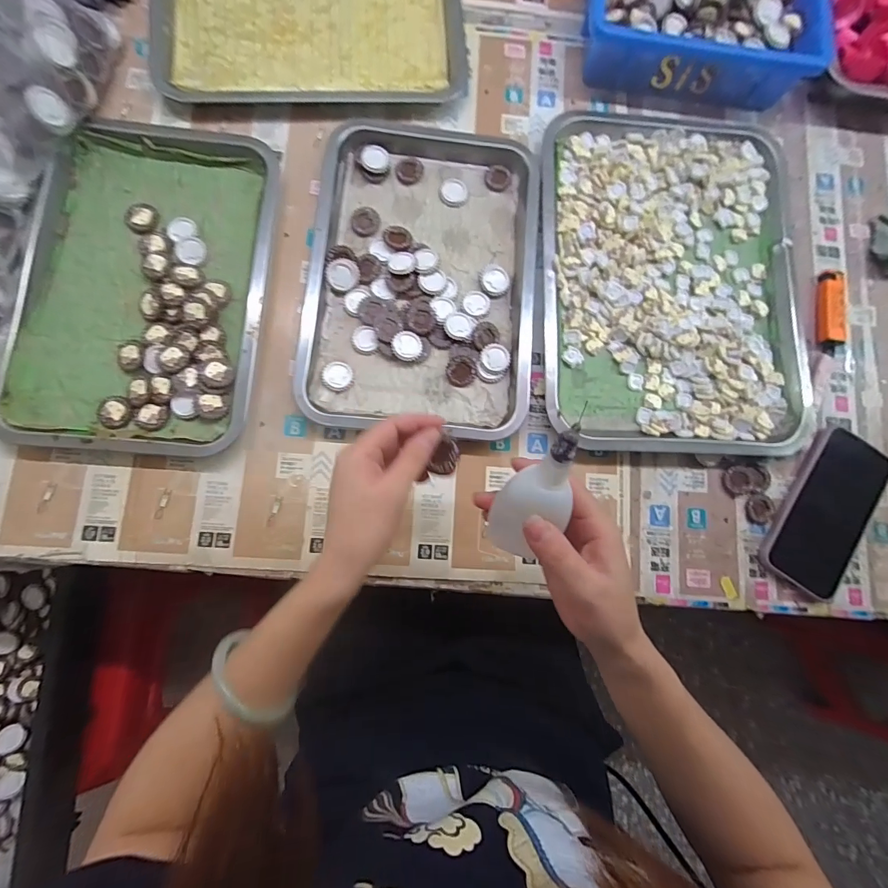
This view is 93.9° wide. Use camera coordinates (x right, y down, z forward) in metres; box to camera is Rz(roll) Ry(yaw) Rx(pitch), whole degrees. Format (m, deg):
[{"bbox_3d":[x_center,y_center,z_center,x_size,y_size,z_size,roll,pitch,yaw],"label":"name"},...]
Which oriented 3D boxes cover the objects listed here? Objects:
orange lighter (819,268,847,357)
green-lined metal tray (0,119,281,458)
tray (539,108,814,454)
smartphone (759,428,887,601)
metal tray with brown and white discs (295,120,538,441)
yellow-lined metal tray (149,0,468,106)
[{"bbox_3d":[0.395,-0.138,0.424,0.024,0.013,0.088,11,81,-2],"label":"orange lighter"},{"bbox_3d":[-0.266,-0.143,0.377,0.204,0.022,0.298,5,81,-3],"label":"green-lined metal tray"},{"bbox_3d":[0.225,-0.181,0.415,0.259,0.023,0.374,3,82,-4],"label":"tray"},{"bbox_3d":[0.361,0.065,0.389,0.079,0.015,0.153,32,81,1],"label":"smartphone"},{"bbox_3d":[-0.020,-0.163,0.397,0.204,0.021,0.301,5,81,-3],"label":"metal tray with brown and white discs"},{"bbox_3d":[-0.134,-0.449,0.427,0.301,0.018,0.211,-6,82,-5],"label":"yellow-lined metal tray"}]

